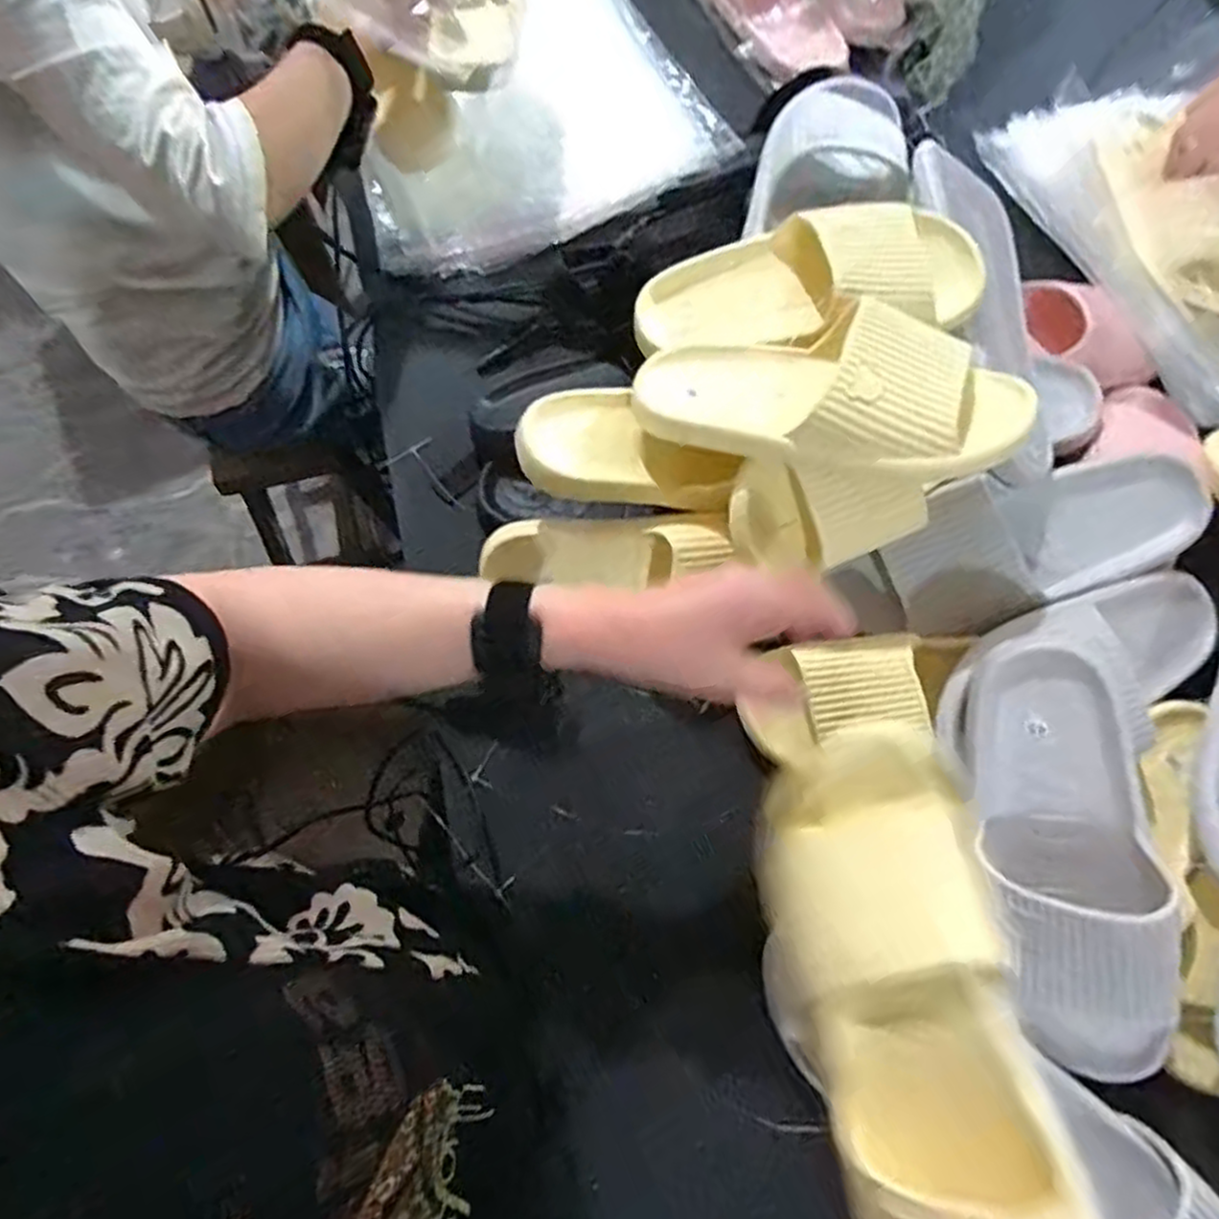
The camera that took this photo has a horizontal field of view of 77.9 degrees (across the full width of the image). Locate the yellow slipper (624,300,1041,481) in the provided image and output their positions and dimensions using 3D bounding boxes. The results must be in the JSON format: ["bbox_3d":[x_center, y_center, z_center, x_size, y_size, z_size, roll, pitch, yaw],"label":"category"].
[{"bbox_3d":[0.132,-0.142,0.482,0.247,0.066,0.107,11,69,23],"label":"yellow slipper"}]

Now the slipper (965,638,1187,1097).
[{"bbox_3d":[0.276,0.151,0.461,0.092,0.074,0.256,-3,70,-1],"label":"slipper"}]

